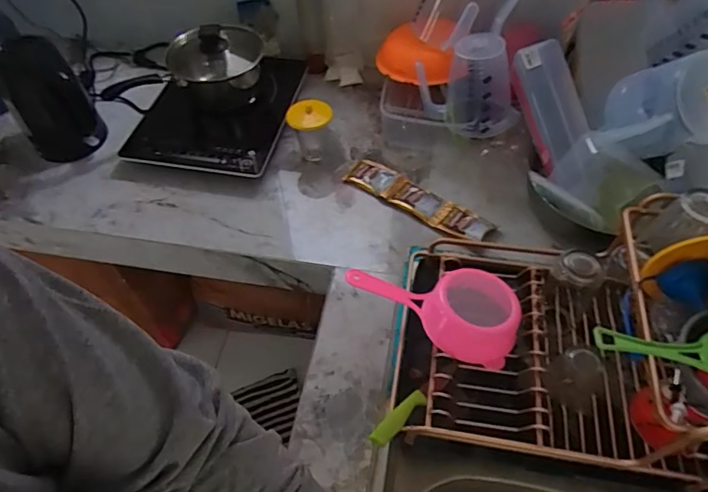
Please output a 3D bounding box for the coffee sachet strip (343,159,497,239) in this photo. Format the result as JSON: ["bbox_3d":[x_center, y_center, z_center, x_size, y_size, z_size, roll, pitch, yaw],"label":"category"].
[{"bbox_3d":[0.115,-0.084,0.911,0.282,0.018,0.066,30,61,22],"label":"coffee sachet strip"}]

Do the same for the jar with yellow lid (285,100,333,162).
[{"bbox_3d":[-0.082,-0.225,0.967,0.079,0.116,0.080,-1,54,2],"label":"jar with yellow lid"}]

